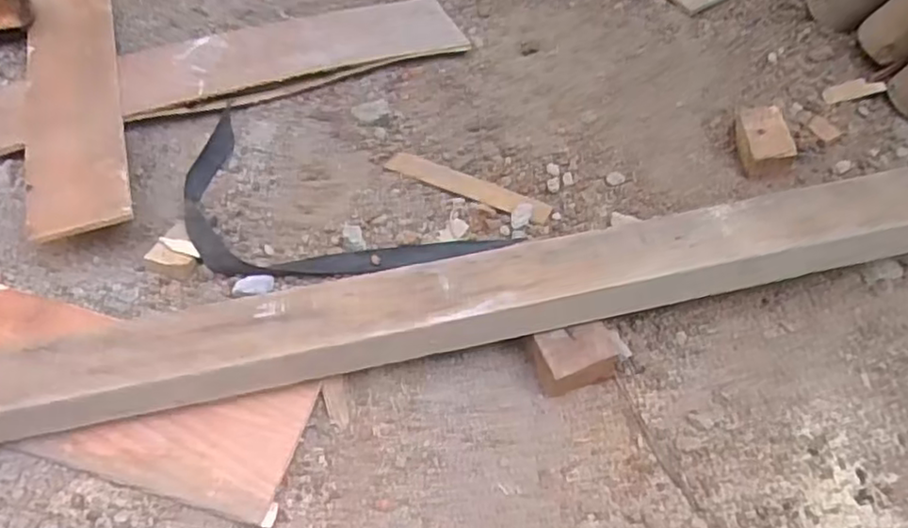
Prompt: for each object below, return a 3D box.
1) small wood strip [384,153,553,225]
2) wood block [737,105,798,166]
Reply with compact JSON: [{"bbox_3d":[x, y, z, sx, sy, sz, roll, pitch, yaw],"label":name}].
[{"bbox_3d":[0.013,-0.076,0.633,0.164,0.010,0.025,23,60,17],"label":"small wood strip"},{"bbox_3d":[0.298,-0.120,0.647,0.044,0.036,0.063,-5,59,-6],"label":"wood block"}]

